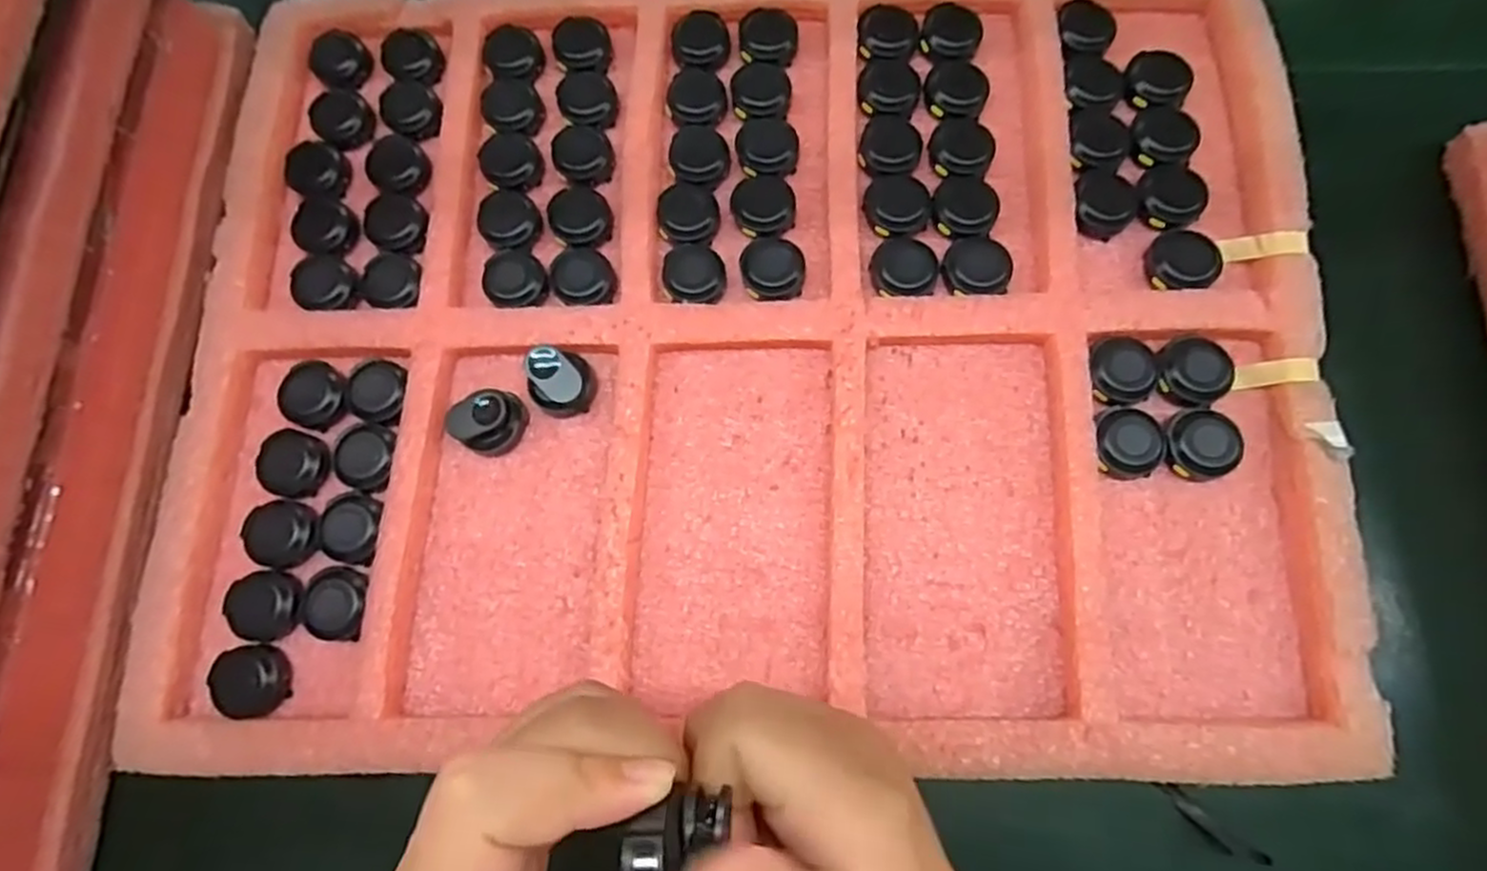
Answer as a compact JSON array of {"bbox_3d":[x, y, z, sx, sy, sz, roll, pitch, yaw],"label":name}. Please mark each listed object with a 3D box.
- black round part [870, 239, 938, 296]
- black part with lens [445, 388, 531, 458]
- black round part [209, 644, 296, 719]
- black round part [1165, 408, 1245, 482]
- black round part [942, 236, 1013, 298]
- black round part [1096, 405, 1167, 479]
[{"bbox_3d":[0.074,-0.077,0.338,0.030,0.007,0.030,0,74,2],"label":"black round part"},{"bbox_3d":[-0.114,-0.008,0.326,0.026,0.029,0.030,32,77,10],"label":"black part with lens"},{"bbox_3d":[-0.210,0.104,0.314,0.031,0.014,0.030,0,74,2],"label":"black round part"},{"bbox_3d":[0.197,0.003,0.314,0.034,0.013,0.033,0,74,2],"label":"black round part"},{"bbox_3d":[0.108,-0.078,0.335,0.031,0.009,0.029,0,74,2],"label":"black round part"},{"bbox_3d":[0.165,0.002,0.315,0.029,0.013,0.030,0,74,2],"label":"black round part"}]

